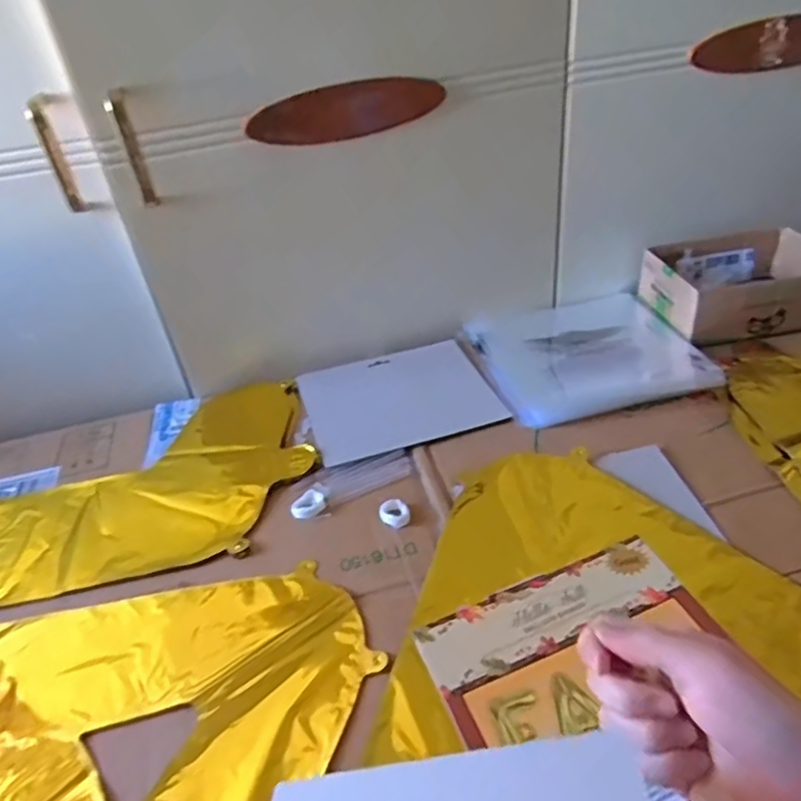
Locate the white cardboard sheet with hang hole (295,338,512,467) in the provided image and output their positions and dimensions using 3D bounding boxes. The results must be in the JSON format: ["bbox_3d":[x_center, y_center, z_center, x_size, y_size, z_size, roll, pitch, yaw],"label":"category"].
[{"bbox_3d":[-0.004,-0.005,0.682,0.191,0.010,0.166,-15,39,-11],"label":"white cardboard sheet with hang hole"}]

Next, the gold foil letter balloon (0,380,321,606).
[{"bbox_3d":[-0.292,0.084,0.615,0.399,0.017,0.244,-12,38,-7],"label":"gold foil letter balloon"}]

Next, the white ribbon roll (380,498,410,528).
[{"bbox_3d":[-0.005,0.098,0.549,0.026,0.011,0.025,-4,38,3],"label":"white ribbon roll"}]

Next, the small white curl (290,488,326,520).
[{"bbox_3d":[-0.086,0.094,0.577,0.032,0.008,0.026,-29,44,-27],"label":"small white curl"}]

